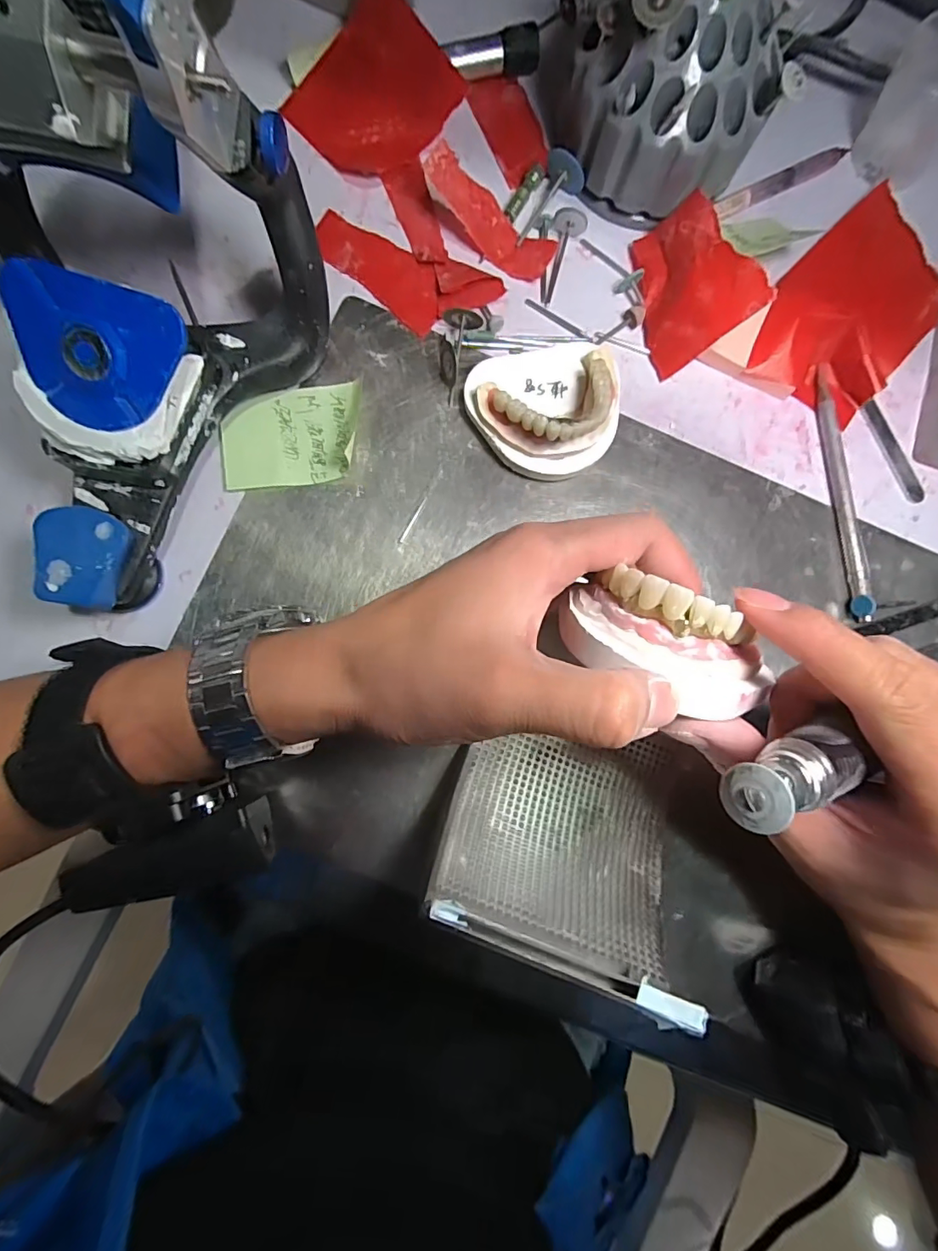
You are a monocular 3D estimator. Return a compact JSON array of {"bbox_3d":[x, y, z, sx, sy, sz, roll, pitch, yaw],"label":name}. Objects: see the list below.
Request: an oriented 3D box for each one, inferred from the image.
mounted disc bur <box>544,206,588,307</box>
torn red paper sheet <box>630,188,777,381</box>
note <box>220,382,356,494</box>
[{"bbox_3d":[0.050,-0.198,0.271,0.016,0.012,0.047,16,83,-2],"label":"mounted disc bur"},{"bbox_3d":[0.113,-0.179,0.259,0.007,0.056,0.078,0,74,-45],"label":"torn red paper sheet"},{"bbox_3d":[-0.089,-0.095,0.253,0.067,0.004,0.050,-7,85,-5],"label":"note"}]

